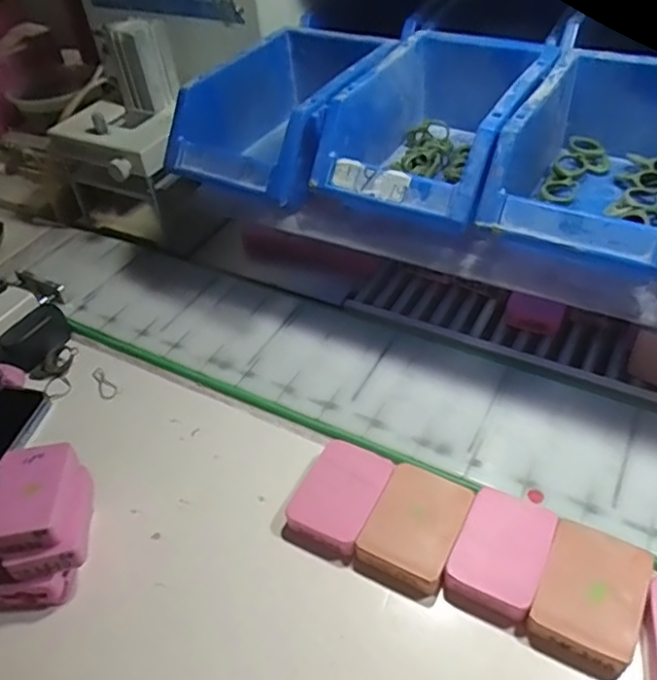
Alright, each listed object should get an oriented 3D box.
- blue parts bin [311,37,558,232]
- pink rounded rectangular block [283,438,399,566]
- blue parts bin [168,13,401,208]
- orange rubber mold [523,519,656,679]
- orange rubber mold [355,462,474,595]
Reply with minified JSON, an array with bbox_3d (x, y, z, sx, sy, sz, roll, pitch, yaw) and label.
[{"bbox_3d":[0.083,-0.163,0.465,0.122,0.071,0.180,20,51,23],"label":"blue parts bin"},{"bbox_3d":[0.007,0.103,0.401,0.050,0.016,0.070,18,51,23],"label":"pink rounded rectangular block"},{"bbox_3d":[-0.027,-0.193,0.511,0.121,0.075,0.199,20,51,23],"label":"blue parts bin"},{"bbox_3d":[0.149,0.146,0.349,0.053,0.016,0.073,19,51,23],"label":"orange rubber mold"},{"bbox_3d":[0.055,0.118,0.387,0.053,0.015,0.071,19,51,23],"label":"orange rubber mold"}]

